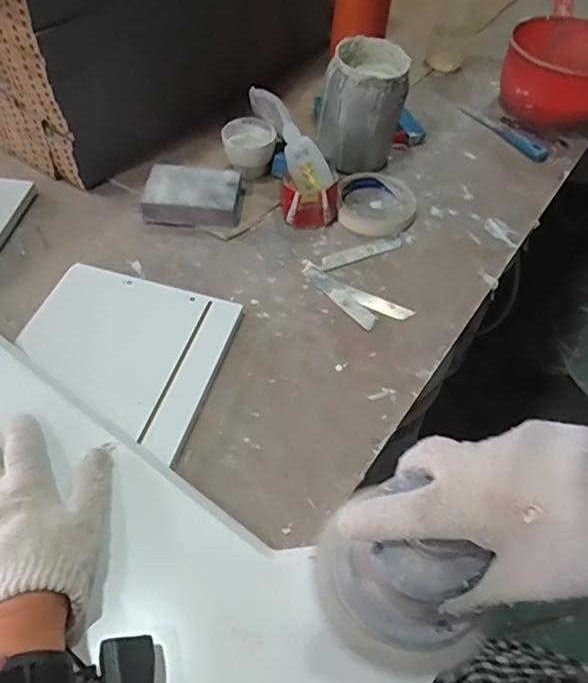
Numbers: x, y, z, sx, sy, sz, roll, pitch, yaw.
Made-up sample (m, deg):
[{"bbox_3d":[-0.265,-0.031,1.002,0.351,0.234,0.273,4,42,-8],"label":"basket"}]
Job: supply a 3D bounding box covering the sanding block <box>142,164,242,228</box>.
[{"bbox_3d":[-0.108,-0.154,0.606,0.098,0.031,0.074,3,50,-1],"label":"sanding block"}]

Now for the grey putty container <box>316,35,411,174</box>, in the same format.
[{"bbox_3d":[0.076,-0.268,0.649,0.089,0.126,0.083,6,50,1],"label":"grey putty container"}]

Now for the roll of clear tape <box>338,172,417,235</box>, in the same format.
[{"bbox_3d":[0.093,-0.156,0.629,0.087,0.016,0.095,2,50,-2],"label":"roll of clear tape"}]

